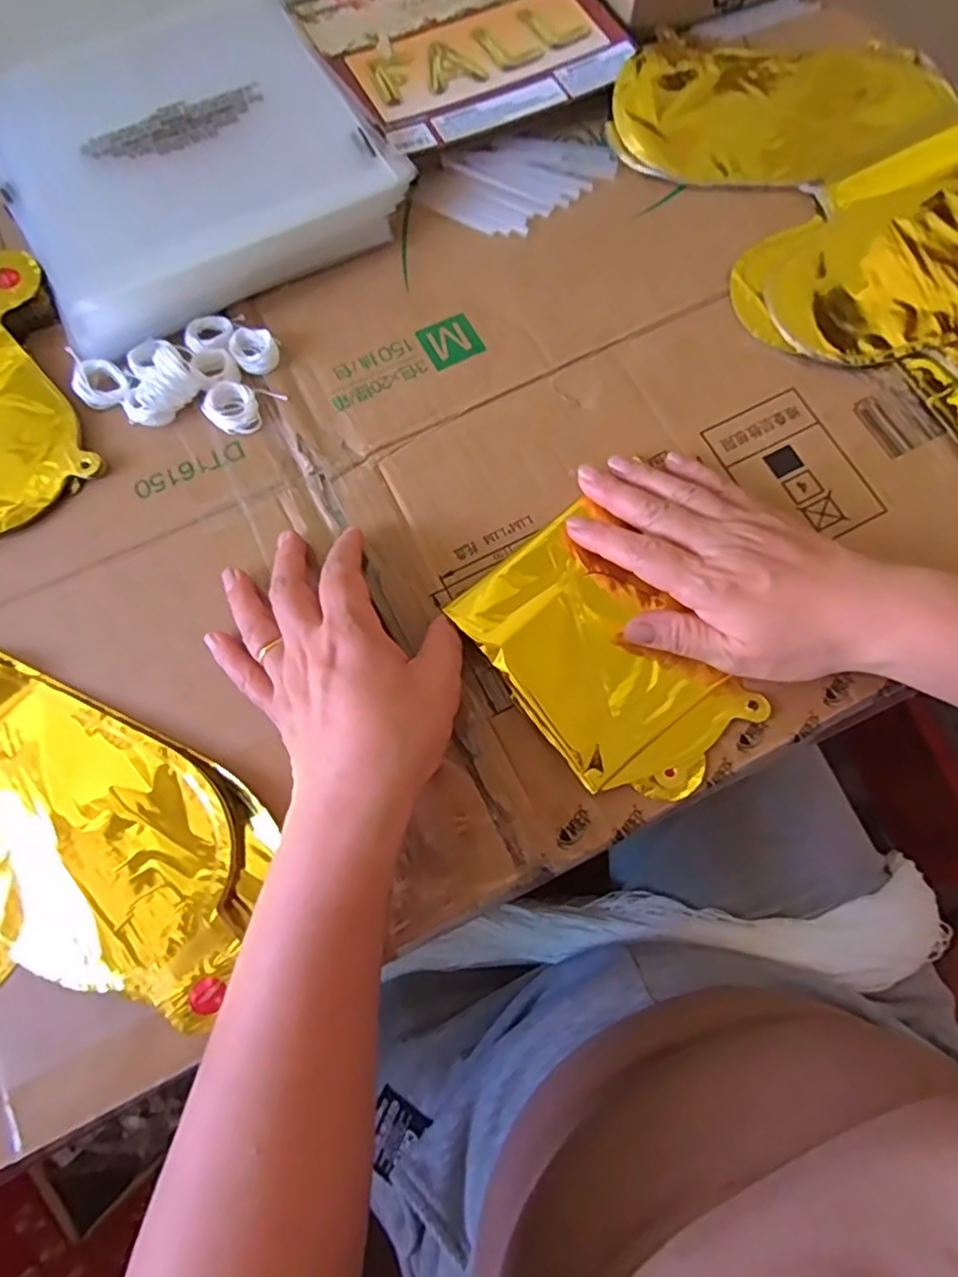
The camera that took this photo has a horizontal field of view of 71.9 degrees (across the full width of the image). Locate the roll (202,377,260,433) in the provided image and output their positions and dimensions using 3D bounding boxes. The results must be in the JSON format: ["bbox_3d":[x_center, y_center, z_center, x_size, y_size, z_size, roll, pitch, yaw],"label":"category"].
[{"bbox_3d":[-0.143,-0.134,0.381,0.029,0.008,0.033,-16,74,-4],"label":"roll"}]

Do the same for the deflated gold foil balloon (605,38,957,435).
[{"bbox_3d":[0.267,-0.231,0.402,0.216,0.014,0.433,-25,75,-6],"label":"deflated gold foil balloon"}]

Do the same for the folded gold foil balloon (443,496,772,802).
[{"bbox_3d":[0.063,0.011,0.339,0.094,0.019,0.147,-39,77,-10],"label":"folded gold foil balloon"}]

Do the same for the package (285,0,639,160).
[{"bbox_3d":[-0.012,-0.421,0.457,0.192,0.019,0.182,-29,76,-7],"label":"package"}]

